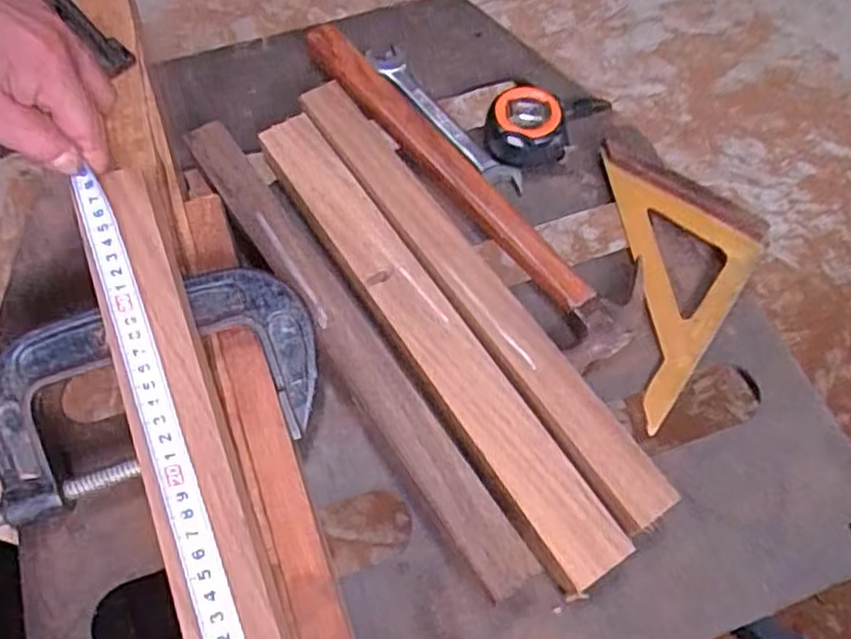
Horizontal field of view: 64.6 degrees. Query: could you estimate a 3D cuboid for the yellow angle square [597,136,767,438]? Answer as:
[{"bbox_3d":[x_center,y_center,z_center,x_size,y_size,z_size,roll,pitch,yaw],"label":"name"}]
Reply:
[{"bbox_3d":[0.195,-0.033,0.488,0.102,0.018,0.214,-2,64,-1],"label":"yellow angle square"}]

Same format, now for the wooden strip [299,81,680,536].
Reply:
[{"bbox_3d":[0.025,-0.030,0.456,0.040,0.026,0.381,-31,68,-14],"label":"wooden strip"}]

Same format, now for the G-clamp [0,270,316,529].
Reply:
[{"bbox_3d":[-0.198,0.068,0.399,0.286,0.058,0.119,-26,67,-12],"label":"G-clamp"}]

